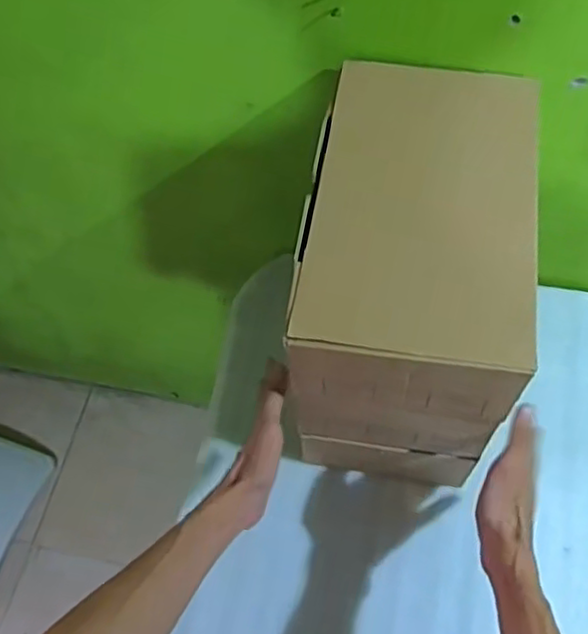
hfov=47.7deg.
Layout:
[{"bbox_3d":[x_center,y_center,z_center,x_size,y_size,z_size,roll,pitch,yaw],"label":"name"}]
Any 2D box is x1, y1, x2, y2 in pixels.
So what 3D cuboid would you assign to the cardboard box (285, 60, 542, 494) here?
[{"bbox_3d":[0.112,-0.023,0.701,0.189,0.352,0.286,5,61,5],"label":"cardboard box"}]

